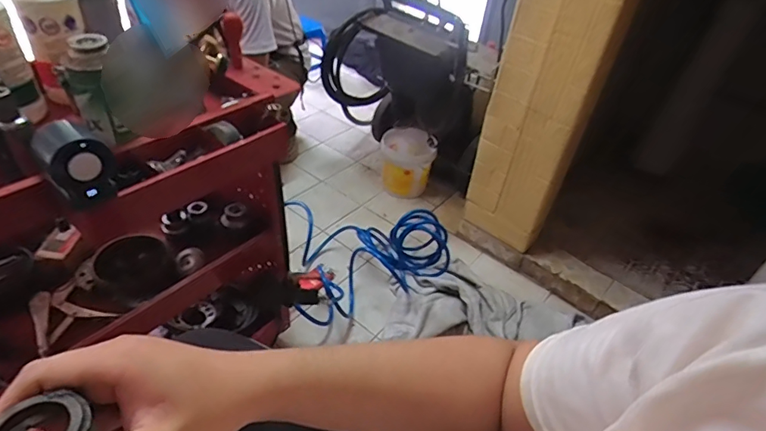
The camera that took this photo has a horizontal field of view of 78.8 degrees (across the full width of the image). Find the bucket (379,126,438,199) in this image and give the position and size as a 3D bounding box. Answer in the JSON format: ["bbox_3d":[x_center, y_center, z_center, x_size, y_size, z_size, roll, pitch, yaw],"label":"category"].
[{"bbox_3d":[0.089,-0.204,1.768,0.200,0.219,0.195,7,40,2],"label":"bucket"}]

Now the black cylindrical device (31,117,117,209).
[{"bbox_3d":[-0.337,-0.056,0.510,0.063,0.075,0.077,-30,52,-34],"label":"black cylindrical device"}]

